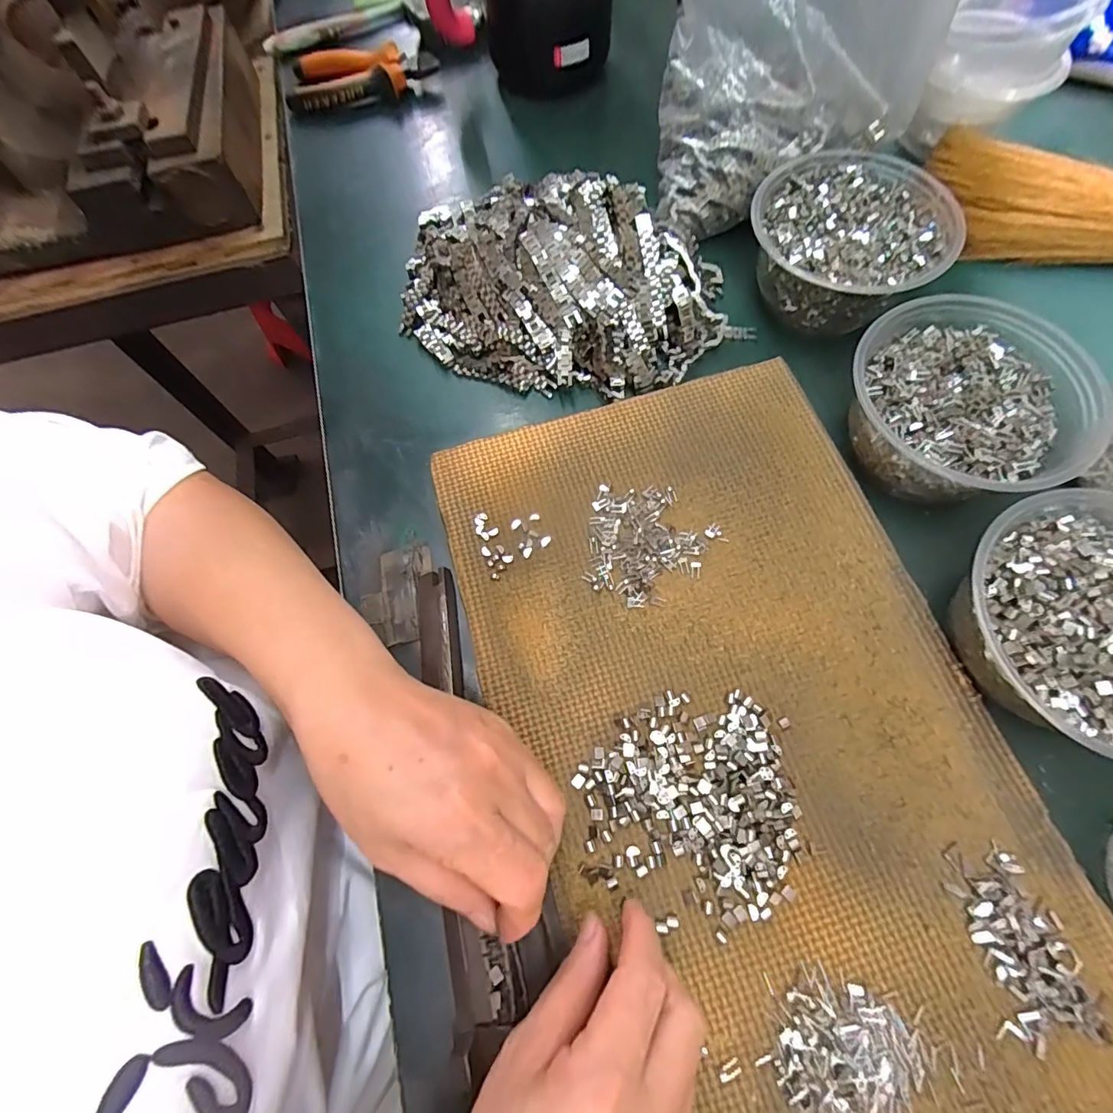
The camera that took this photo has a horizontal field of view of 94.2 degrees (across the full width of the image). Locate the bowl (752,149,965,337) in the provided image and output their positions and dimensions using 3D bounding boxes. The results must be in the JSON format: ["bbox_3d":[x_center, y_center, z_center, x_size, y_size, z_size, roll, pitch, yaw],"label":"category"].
[{"bbox_3d":[0.208,-0.225,0.381,0.128,0.058,0.129,-1,68,3],"label":"bowl"}]

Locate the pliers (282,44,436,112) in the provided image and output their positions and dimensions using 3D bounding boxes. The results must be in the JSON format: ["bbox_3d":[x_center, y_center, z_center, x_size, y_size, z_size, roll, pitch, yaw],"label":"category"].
[{"bbox_3d":[-0.195,-0.478,0.514,0.143,0.030,0.072,2,68,4],"label":"pliers"}]

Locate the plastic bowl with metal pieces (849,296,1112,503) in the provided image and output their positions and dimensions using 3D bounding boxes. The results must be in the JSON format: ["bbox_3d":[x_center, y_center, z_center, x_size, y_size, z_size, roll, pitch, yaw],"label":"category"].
[{"bbox_3d":[0.255,-0.096,0.327,0.127,0.057,0.130,-1,68,3],"label":"plastic bowl with metal pieces"}]

